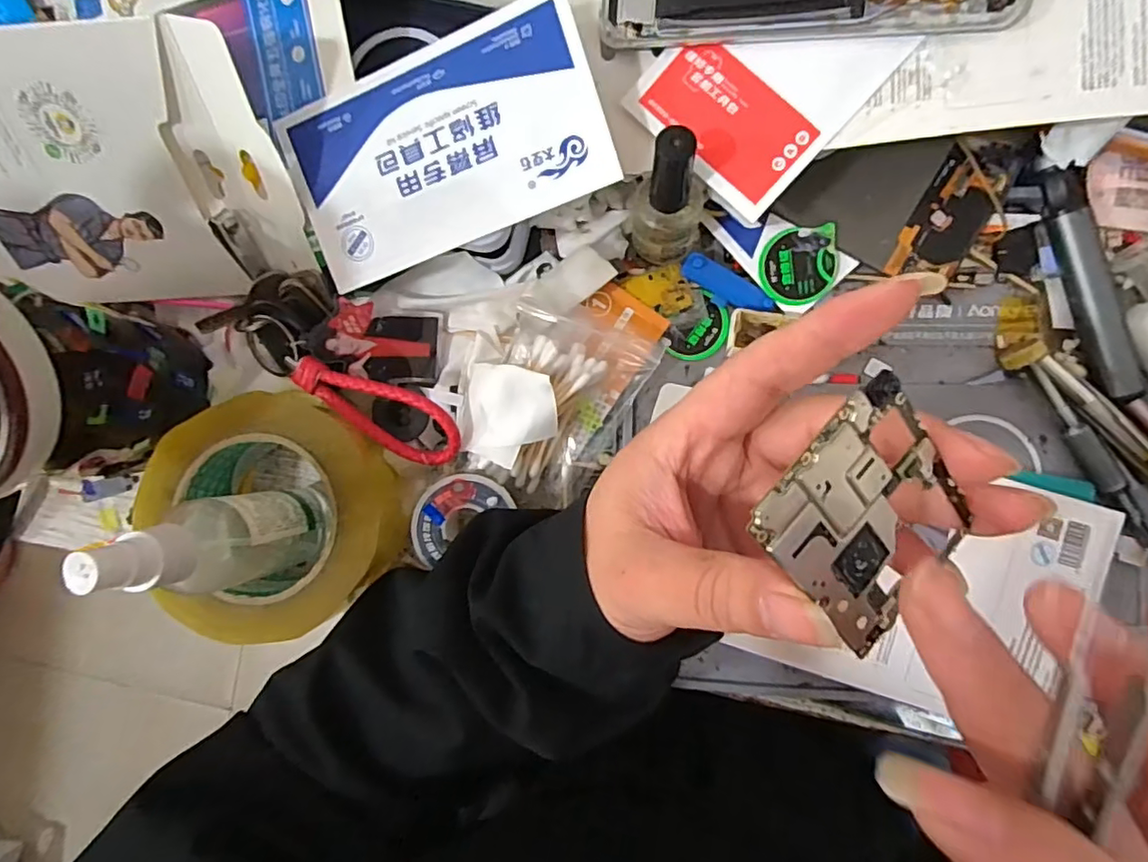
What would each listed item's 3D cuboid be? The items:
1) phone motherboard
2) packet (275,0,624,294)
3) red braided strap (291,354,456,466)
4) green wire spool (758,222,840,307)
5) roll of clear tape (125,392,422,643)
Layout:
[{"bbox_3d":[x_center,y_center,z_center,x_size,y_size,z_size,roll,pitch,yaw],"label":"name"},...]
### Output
[{"bbox_3d":[0.077,0.023,0.150,0.051,0.004,0.061,-47,115,-7],"label":"phone motherboard"},{"bbox_3d":[-0.058,-0.125,0.258,0.138,0.007,0.082,-17,97,14],"label":"packet"},{"bbox_3d":[-0.099,-0.008,0.291,0.086,0.009,0.036,18,118,3],"label":"red braided strap"},{"bbox_3d":[0.113,-0.082,0.291,0.037,0.007,0.035,0,89,4],"label":"green wire spool"},{"bbox_3d":[-0.148,0.041,0.298,0.117,0.044,0.113,0,89,4],"label":"roll of clear tape"}]

